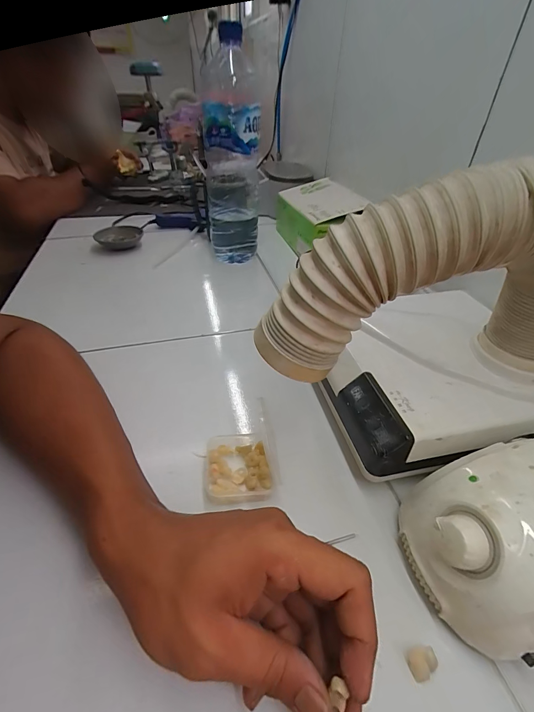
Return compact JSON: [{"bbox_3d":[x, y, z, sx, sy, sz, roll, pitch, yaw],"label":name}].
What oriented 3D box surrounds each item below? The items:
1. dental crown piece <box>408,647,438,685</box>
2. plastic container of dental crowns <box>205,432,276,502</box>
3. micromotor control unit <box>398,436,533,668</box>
[{"bbox_3d":[0.091,0.179,0.194,0.017,0.010,0.014,-6,42,-8],"label":"dental crown piece"},{"bbox_3d":[-0.024,0.094,0.284,0.055,0.015,0.056,-6,42,-9],"label":"plastic container of dental crowns"},{"bbox_3d":[0.167,0.116,0.212,0.138,0.084,0.100,-6,42,-9],"label":"micromotor control unit"}]

